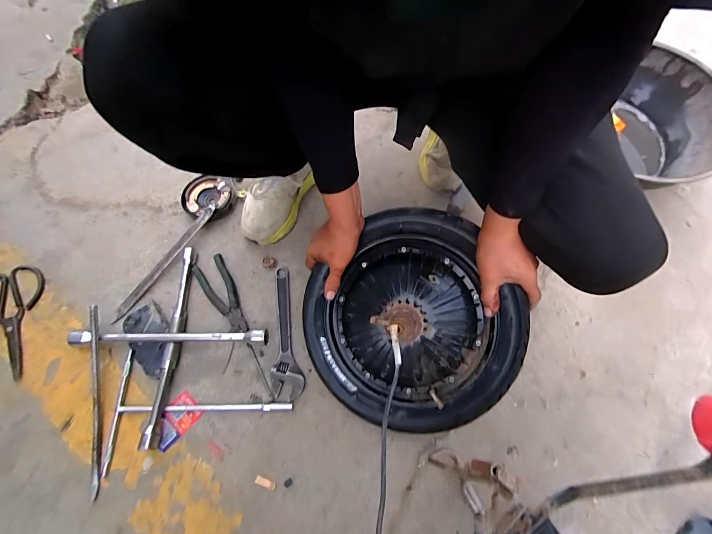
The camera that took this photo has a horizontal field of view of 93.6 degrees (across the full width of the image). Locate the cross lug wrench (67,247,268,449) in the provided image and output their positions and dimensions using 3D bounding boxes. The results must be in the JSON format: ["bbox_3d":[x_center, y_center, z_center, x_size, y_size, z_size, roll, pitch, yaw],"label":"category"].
[{"bbox_3d":[-0.328,0.125,0.599,0.246,0.037,0.251,-42,75,-12],"label":"cross lug wrench"}]

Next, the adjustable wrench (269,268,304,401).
[{"bbox_3d":[-0.141,0.117,0.623,0.055,0.015,0.242,-11,71,-3],"label":"adjustable wrench"}]

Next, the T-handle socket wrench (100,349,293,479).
[{"bbox_3d":[-0.256,0.239,0.560,0.290,0.022,0.184,-1,71,1],"label":"T-handle socket wrench"}]

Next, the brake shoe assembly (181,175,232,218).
[{"bbox_3d":[-0.320,-0.151,0.717,0.105,0.029,0.097,0,71,1],"label":"brake shoe assembly"}]

